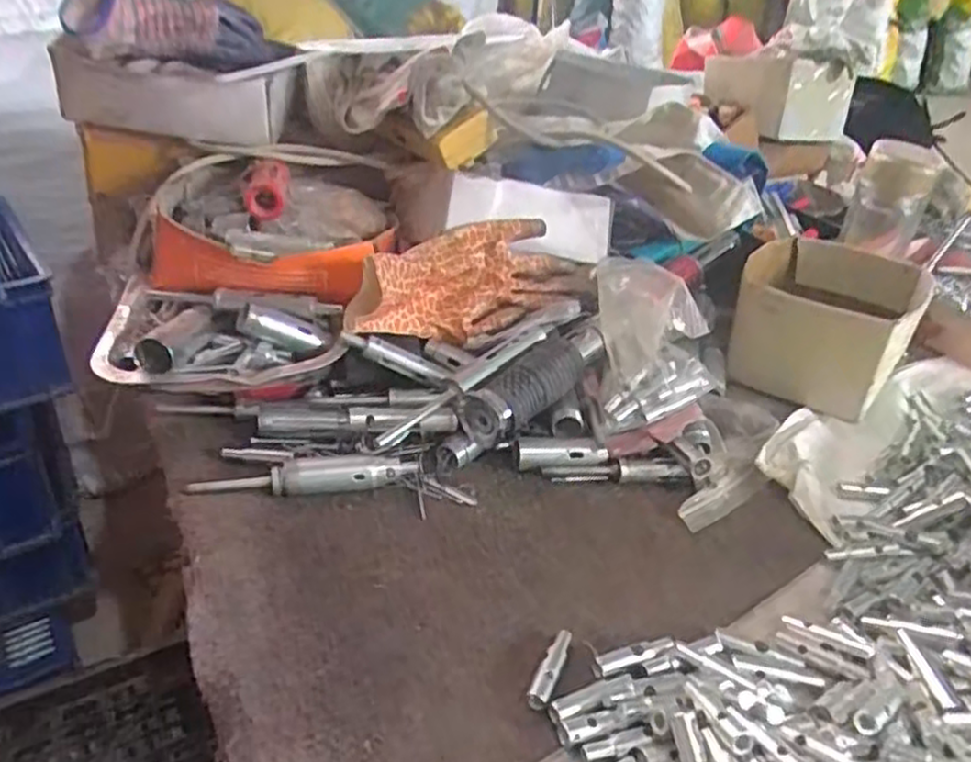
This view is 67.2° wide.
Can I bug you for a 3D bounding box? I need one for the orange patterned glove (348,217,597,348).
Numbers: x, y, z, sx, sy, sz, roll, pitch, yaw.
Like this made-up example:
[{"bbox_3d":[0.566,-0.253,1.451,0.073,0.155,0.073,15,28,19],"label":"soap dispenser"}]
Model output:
[{"bbox_3d":[-0.007,-0.083,0.602,0.225,0.068,0.072,-8,35,-19],"label":"orange patterned glove"}]

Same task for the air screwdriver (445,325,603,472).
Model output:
[{"bbox_3d":[0.034,0.006,0.563,0.043,0.053,0.175,31,53,34],"label":"air screwdriver"}]

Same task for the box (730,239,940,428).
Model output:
[{"bbox_3d":[0.315,-0.060,0.689,0.139,0.087,0.156,23,37,25],"label":"box"}]

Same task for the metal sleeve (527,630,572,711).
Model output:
[{"bbox_3d":[0.036,0.158,0.405,0.012,0.008,0.052,16,35,16],"label":"metal sleeve"}]

